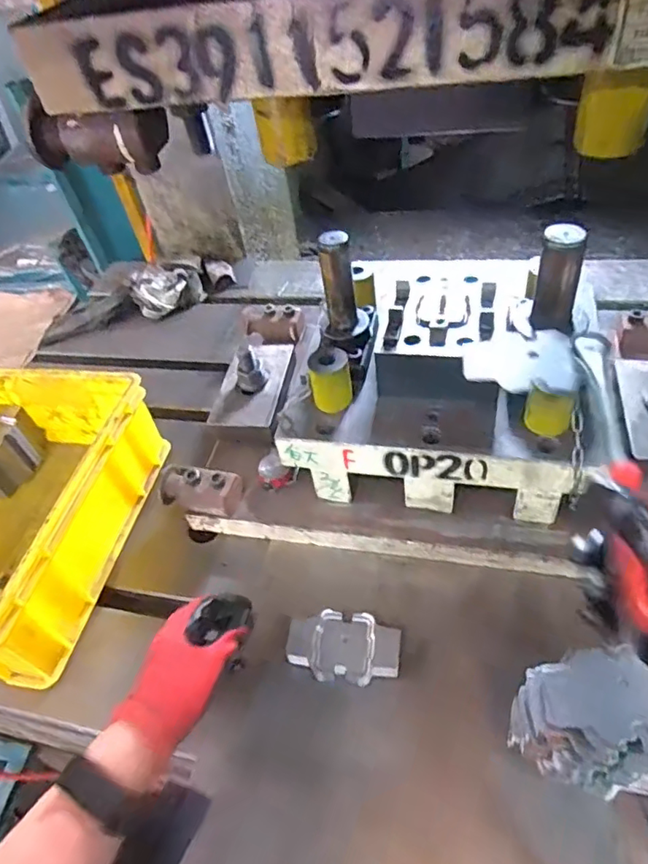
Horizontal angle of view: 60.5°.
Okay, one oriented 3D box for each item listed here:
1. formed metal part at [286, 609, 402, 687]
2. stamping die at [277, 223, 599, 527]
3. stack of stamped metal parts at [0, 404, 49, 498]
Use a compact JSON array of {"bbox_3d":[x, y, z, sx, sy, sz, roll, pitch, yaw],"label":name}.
[{"bbox_3d":[0.018,0.197,0.511,0.102,0.014,0.058,1,48,12],"label":"formed metal part"},{"bbox_3d":[0.117,-0.072,0.574,0.294,0.198,0.240,5,53,14],"label":"stamping die"},{"bbox_3d":[-0.419,0.027,0.721,0.057,0.075,0.102,10,50,19],"label":"stack of stamped metal parts"}]

